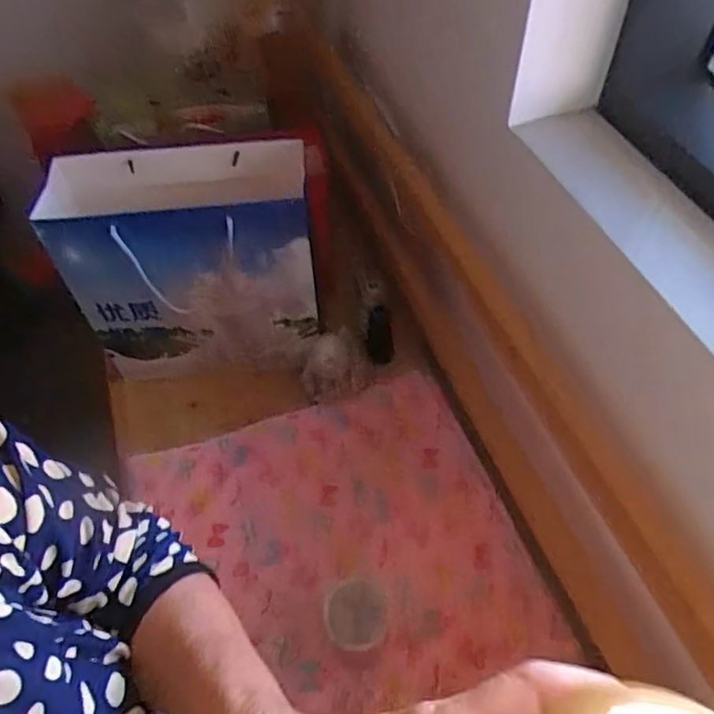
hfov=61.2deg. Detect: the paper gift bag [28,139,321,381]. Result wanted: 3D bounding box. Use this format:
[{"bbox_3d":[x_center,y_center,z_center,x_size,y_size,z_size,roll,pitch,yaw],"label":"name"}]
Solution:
[{"bbox_3d":[-0.226,-0.131,0.861,0.332,0.285,0.146,-2,53,0],"label":"paper gift bag"}]

